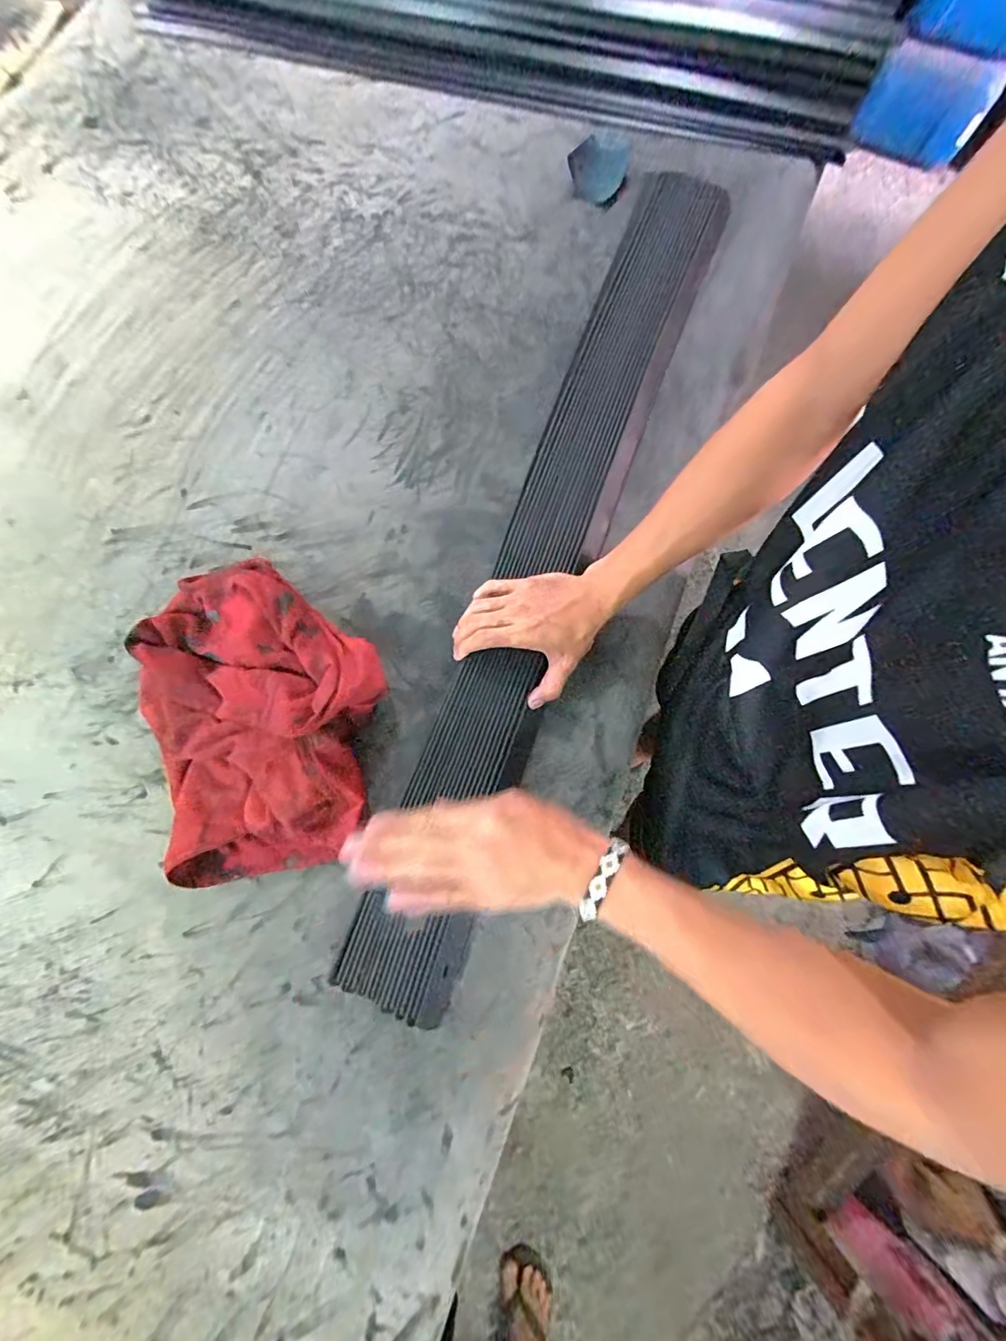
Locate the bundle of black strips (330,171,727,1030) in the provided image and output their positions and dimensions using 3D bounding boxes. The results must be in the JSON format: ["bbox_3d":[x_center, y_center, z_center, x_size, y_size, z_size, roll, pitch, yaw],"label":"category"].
[{"bbox_3d":[0.081,-0.212,0.587,0.117,0.033,1.112,20,74,4],"label":"bundle of black strips"}]

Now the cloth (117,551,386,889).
[{"bbox_3d":[-0.234,0.034,0.483,0.224,0.072,0.316,-12,75,-5],"label":"cloth"}]

